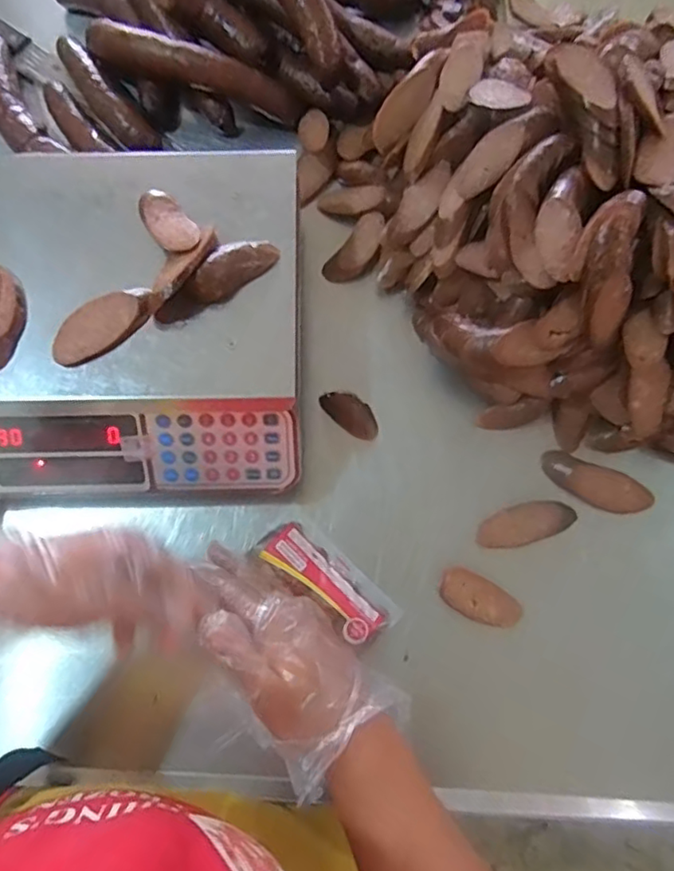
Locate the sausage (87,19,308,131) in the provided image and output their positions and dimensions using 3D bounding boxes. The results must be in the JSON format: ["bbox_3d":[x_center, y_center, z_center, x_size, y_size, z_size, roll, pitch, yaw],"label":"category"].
[{"bbox_3d":[-0.165,-0.408,0.668,0.257,0.057,0.043,14,76,4],"label":"sausage"}]

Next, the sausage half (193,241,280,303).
[{"bbox_3d":[-0.091,-0.150,0.539,0.085,0.022,0.037,-38,78,-22],"label":"sausage half"}]

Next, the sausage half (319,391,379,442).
[{"bbox_3d":[0.013,-0.023,0.621,0.066,0.018,0.032,32,78,8],"label":"sausage half"}]

